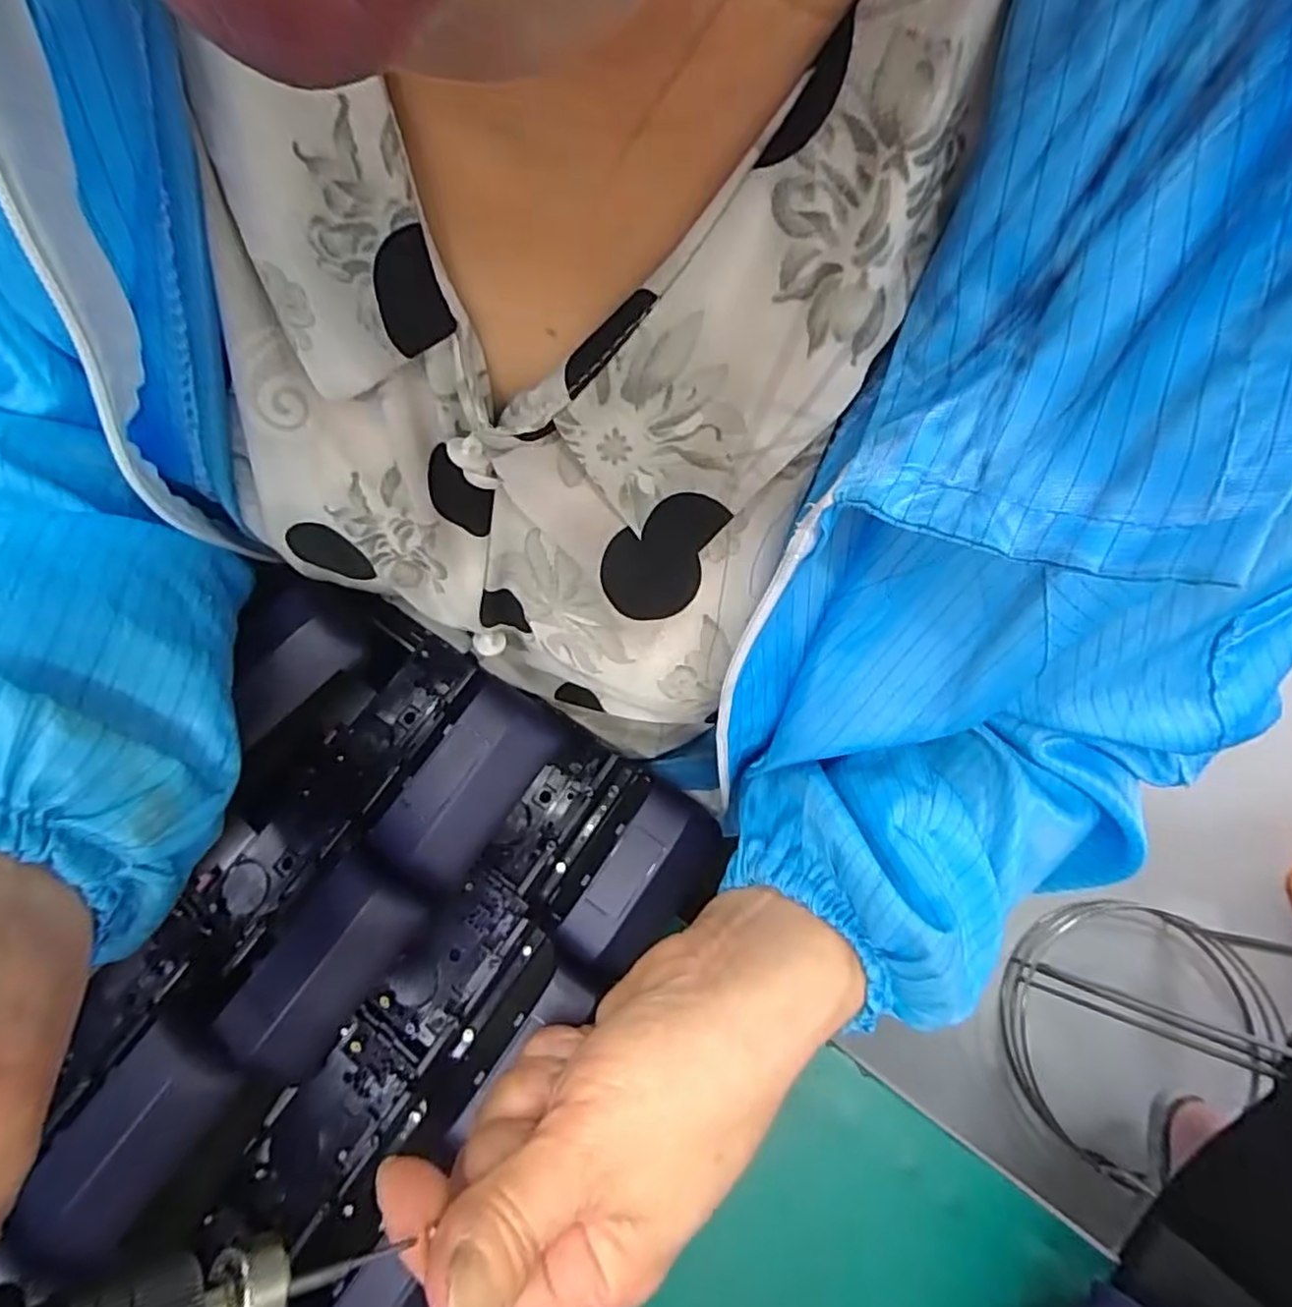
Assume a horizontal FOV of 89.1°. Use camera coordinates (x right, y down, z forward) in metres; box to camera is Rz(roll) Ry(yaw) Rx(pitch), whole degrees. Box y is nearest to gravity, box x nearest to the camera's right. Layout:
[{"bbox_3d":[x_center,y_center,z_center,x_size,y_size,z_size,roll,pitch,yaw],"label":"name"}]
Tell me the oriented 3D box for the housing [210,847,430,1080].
[{"bbox_3d":[-0.120,0.116,0.244,0.040,0.017,0.078,35,76,10],"label":"housing"}]

